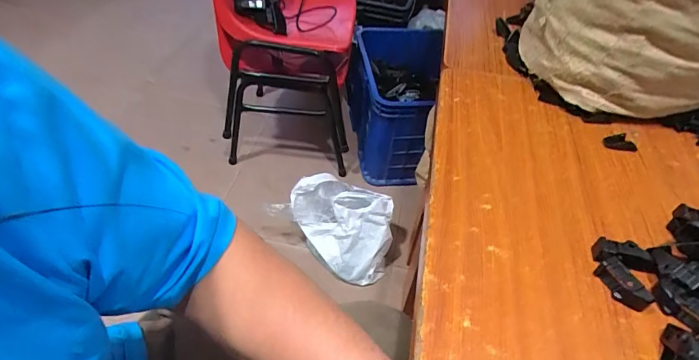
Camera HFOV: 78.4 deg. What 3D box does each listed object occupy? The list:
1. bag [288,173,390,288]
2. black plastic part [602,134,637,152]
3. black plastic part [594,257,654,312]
[{"bbox_3d":[-0.028,0.119,1.063,0.266,0.154,0.173,19,47,13],"label":"bag"},{"bbox_3d":[0.357,-0.049,0.564,0.040,0.014,0.020,1,45,-5],"label":"black plastic part"},{"bbox_3d":[0.257,0.098,0.402,0.018,0.027,0.050,-17,50,-21],"label":"black plastic part"}]

